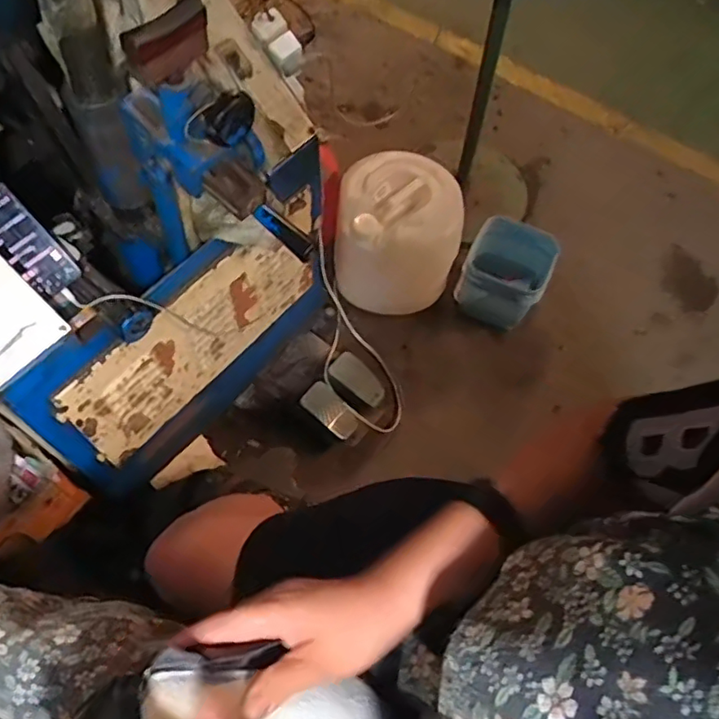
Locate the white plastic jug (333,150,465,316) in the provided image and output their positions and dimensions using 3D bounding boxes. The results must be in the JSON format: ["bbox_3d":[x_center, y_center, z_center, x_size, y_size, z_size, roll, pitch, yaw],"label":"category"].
[{"bbox_3d":[0.085,-0.310,1.518,0.293,0.347,0.253,1,62,-3],"label":"white plastic jug"}]

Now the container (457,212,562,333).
[{"bbox_3d":[0.390,-0.228,1.575,0.204,0.219,0.233,25,63,10],"label":"container"}]

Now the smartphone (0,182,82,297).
[{"bbox_3d":[-0.468,-0.165,0.829,0.065,0.158,0.008,-39,26,-7],"label":"smartphone"}]

